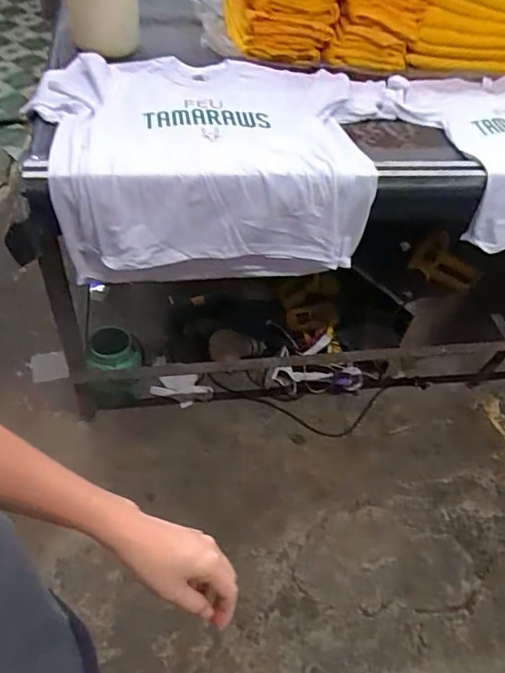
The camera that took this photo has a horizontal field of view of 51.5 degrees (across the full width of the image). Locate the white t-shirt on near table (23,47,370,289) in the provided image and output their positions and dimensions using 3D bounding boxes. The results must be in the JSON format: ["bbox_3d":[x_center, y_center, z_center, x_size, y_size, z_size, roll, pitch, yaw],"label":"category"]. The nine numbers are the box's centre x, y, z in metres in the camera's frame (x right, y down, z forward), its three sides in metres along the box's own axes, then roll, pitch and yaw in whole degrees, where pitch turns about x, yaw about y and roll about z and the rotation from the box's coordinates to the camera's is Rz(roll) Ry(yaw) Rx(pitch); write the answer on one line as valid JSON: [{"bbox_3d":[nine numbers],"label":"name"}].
[{"bbox_3d":[-0.113,-0.392,1.179,0.667,0.212,0.546,-5,49,-11],"label":"white t-shirt on near table"}]

